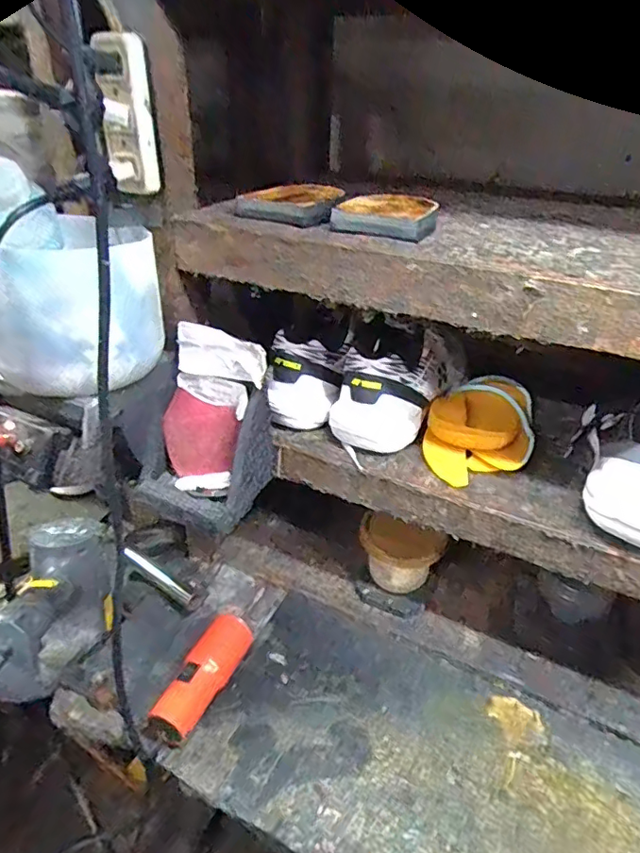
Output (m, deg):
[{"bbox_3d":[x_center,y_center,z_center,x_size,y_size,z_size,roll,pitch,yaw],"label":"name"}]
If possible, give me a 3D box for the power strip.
[{"bbox_3d":[-0.145,-0.233,0.418,0.039,0.101,0.031,-9,36,-15],"label":"power strip"}]

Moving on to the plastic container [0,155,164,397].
[{"bbox_3d":[-0.194,-0.115,0.440,0.135,0.177,0.082,-26,43,-35],"label":"plastic container"}]

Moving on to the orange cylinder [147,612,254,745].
[{"bbox_3d":[-0.114,0.243,0.541,0.045,0.042,0.128,17,37,21],"label":"orange cylinder"}]

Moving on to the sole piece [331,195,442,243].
[{"bbox_3d":[0.056,-0.175,0.458,0.076,0.017,0.089,11,35,13],"label":"sole piece"}]

